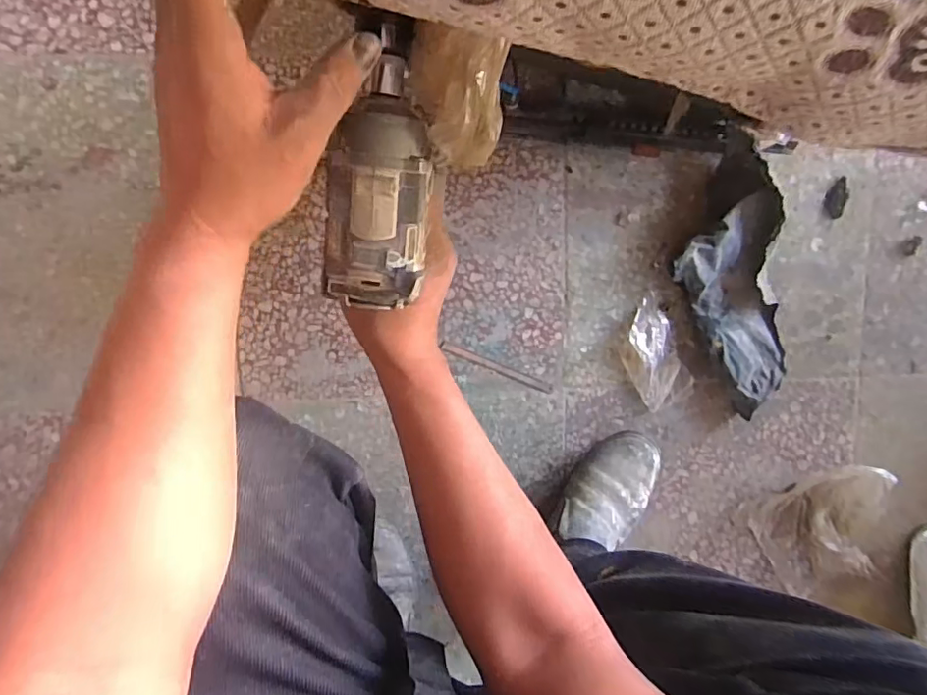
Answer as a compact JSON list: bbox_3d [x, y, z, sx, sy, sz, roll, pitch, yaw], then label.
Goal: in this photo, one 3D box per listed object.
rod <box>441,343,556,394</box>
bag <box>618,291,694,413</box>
[{"bbox_3d":[0.044,0.026,0.684,0.145,0.005,0.011,22,96,-8],"label":"rod"},{"bbox_3d":[0.237,0.010,0.686,0.072,0.013,0.135,-26,100,-1],"label":"bag"}]

